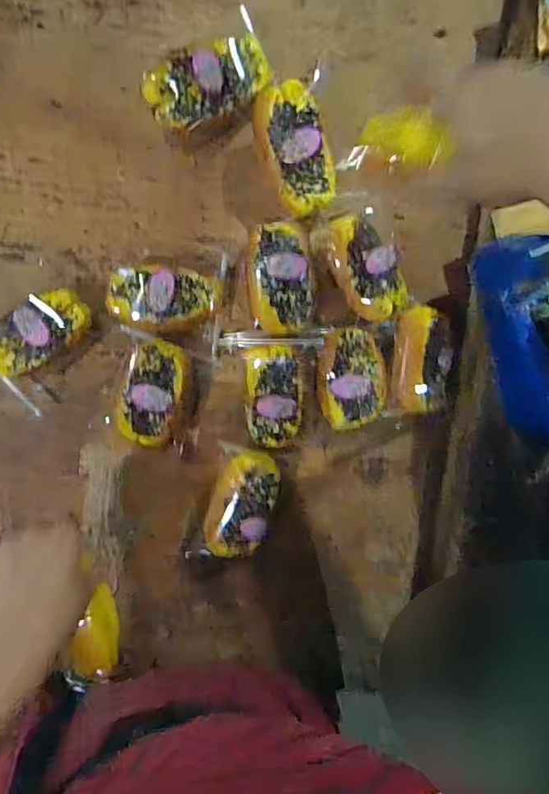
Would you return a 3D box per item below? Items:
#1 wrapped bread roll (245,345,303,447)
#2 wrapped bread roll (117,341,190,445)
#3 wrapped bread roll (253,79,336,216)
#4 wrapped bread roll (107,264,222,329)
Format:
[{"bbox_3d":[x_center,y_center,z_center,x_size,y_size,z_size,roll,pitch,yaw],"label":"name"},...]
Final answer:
[{"bbox_3d":[-0.002,0.000,0.563,0.068,0.046,0.112,-3,98,-6],"label":"wrapped bread roll"},{"bbox_3d":[-0.129,-0.003,0.548,0.071,0.044,0.112,14,96,-8],"label":"wrapped bread roll"},{"bbox_3d":[0.022,-0.246,0.519,0.062,0.064,0.114,-24,100,-3],"label":"wrapped bread roll"},{"bbox_3d":[-0.115,-0.100,0.539,0.115,0.044,0.068,8,97,-7],"label":"wrapped bread roll"}]

